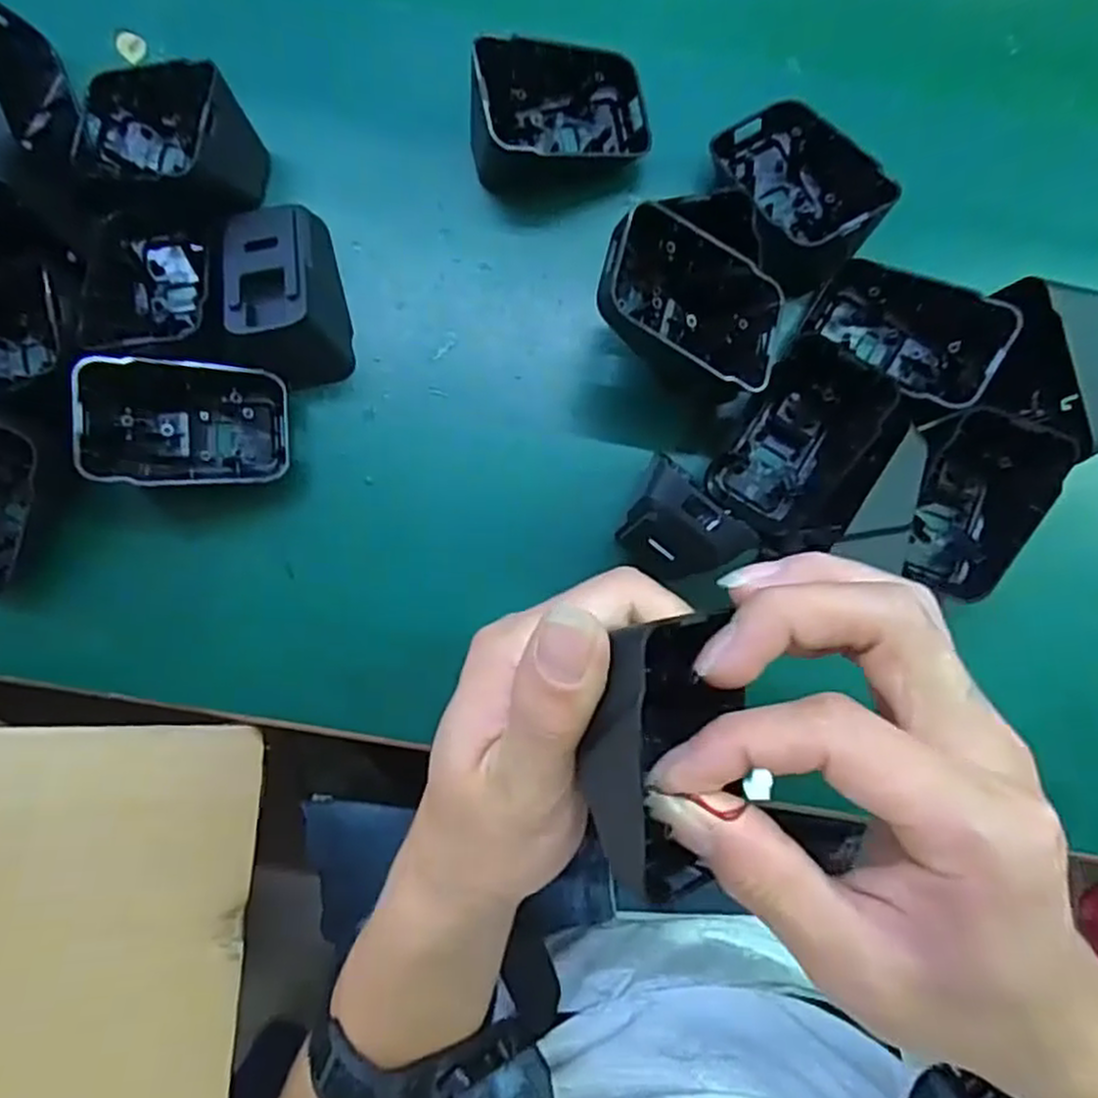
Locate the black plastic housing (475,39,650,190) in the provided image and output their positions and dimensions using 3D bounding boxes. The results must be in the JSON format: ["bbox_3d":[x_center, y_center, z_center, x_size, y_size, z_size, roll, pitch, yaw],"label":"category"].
[{"bbox_3d":[0.004,-0.168,0.286,0.070,0.044,0.044,-9,85,-3],"label":"black plastic housing"}]

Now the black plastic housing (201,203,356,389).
[{"bbox_3d":[-0.103,-0.099,0.281,0.046,0.036,0.066,-2,85,-2],"label":"black plastic housing"}]

